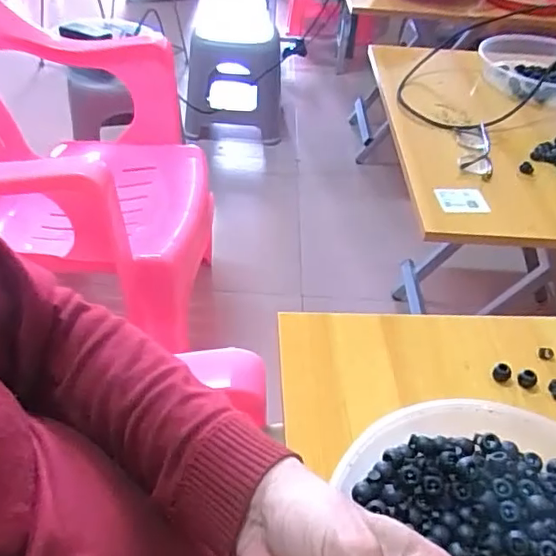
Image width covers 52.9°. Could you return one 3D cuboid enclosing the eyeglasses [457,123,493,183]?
[{"bbox_3d":[0.280,-0.184,0.797,0.043,0.021,0.125,9,42,6],"label":"eyeglasses"}]

